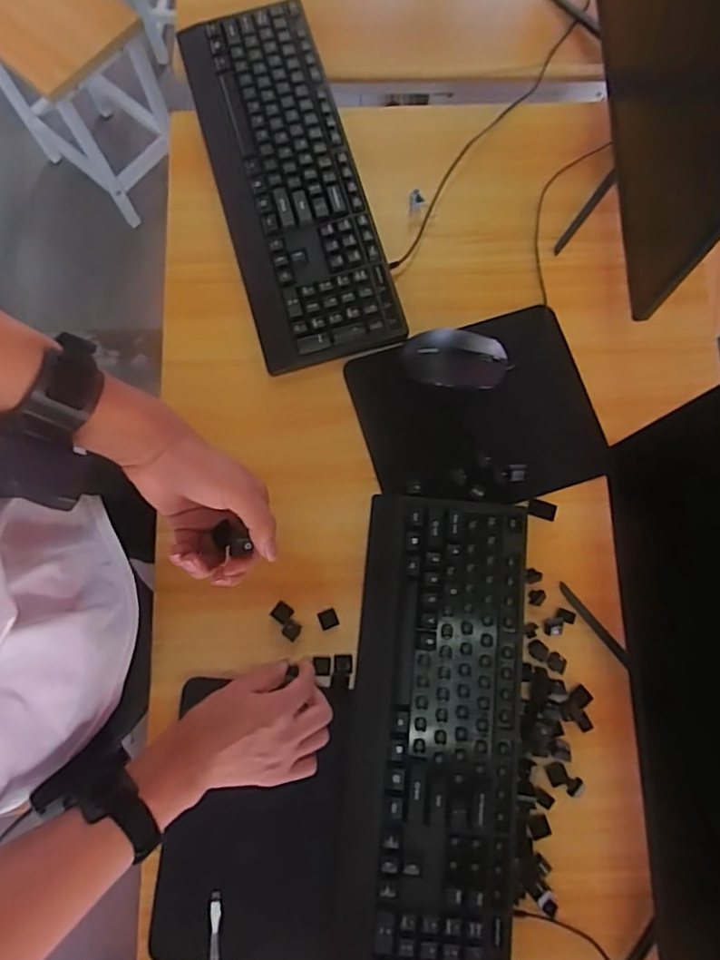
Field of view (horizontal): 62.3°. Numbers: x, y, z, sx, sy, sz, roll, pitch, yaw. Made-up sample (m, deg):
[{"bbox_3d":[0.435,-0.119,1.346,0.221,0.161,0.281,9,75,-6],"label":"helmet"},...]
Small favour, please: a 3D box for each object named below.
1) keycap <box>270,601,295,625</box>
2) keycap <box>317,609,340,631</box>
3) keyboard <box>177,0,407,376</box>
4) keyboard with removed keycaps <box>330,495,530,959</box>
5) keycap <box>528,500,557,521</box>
[{"bbox_3d":[-0.075,0.130,0.581,0.019,0.004,0.018,33,80,6],"label":"keycap"},{"bbox_3d":[-0.031,0.135,0.576,0.018,0.004,0.018,-22,79,-5],"label":"keycap"},{"bbox_3d":[-0.081,-0.332,0.663,0.147,0.031,0.426,-15,79,-3],"label":"keyboard"},{"bbox_3d":[0.070,0.237,0.549,0.156,0.028,0.431,6,78,1],"label":"keyboard with removed keycaps"},{"bbox_3d":[0.183,0.030,0.601,0.028,0.012,0.018,16,79,3],"label":"keycap"}]

